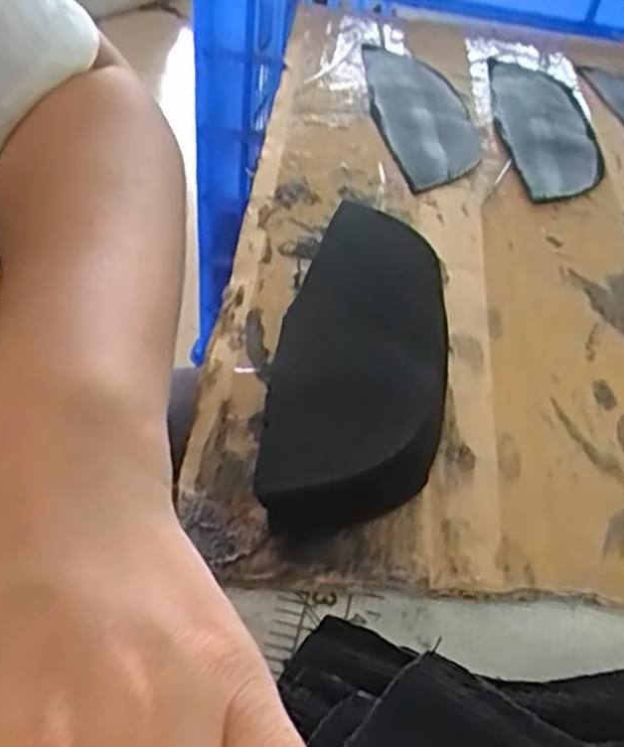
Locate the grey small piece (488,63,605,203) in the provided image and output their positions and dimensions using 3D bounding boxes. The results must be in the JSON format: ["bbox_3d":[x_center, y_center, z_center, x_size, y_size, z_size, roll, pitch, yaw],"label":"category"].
[{"bbox_3d":[0.114,-0.125,0.384,0.048,0.010,0.137,7,43,-1],"label":"grey small piece"}]

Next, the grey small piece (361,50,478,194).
[{"bbox_3d":[0.052,-0.129,0.383,0.047,0.007,0.131,-3,44,-11],"label":"grey small piece"}]

